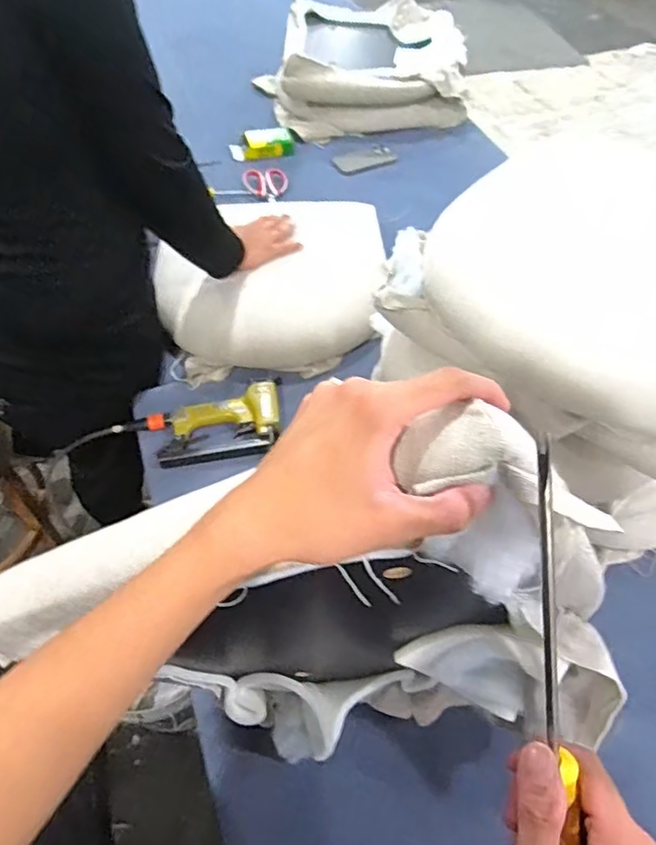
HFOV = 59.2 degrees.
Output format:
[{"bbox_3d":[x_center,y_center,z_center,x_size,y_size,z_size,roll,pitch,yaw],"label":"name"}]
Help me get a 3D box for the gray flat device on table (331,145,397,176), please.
[{"bbox_3d":[0.095,-0.670,1.463,0.173,0.015,0.083,-29,59,-21],"label":"gray flat device on table"}]

